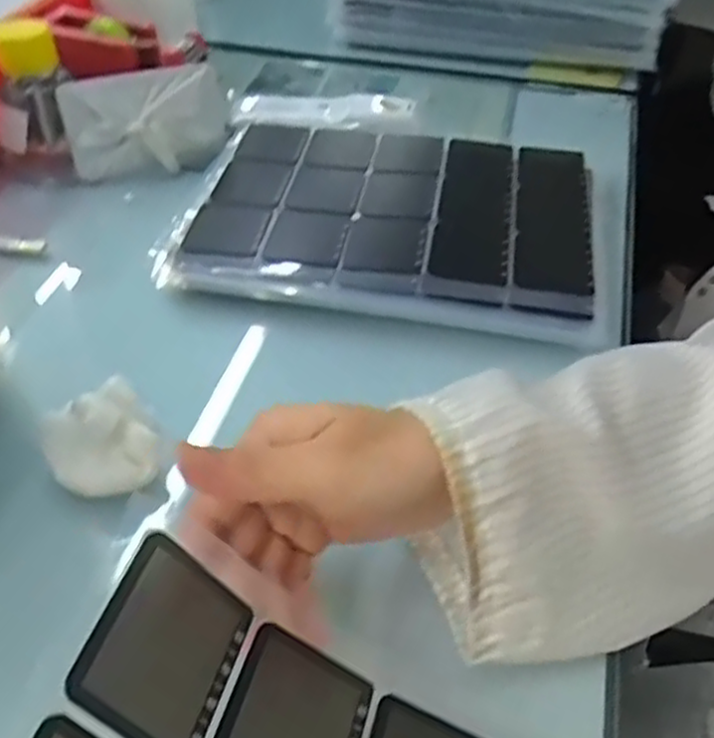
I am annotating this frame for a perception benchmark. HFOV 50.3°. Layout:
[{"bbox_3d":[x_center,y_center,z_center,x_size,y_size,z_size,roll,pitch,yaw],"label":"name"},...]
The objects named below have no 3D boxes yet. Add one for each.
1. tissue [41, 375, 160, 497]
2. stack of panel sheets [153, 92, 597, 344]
[{"bbox_3d":[-0.124,0.035,0.371,0.050,0.051,0.026,-22,5,-27],"label":"tissue"},{"bbox_3d":[0.025,-0.126,0.545,0.280,0.019,0.254,11,45,9],"label":"stack of panel sheets"}]

